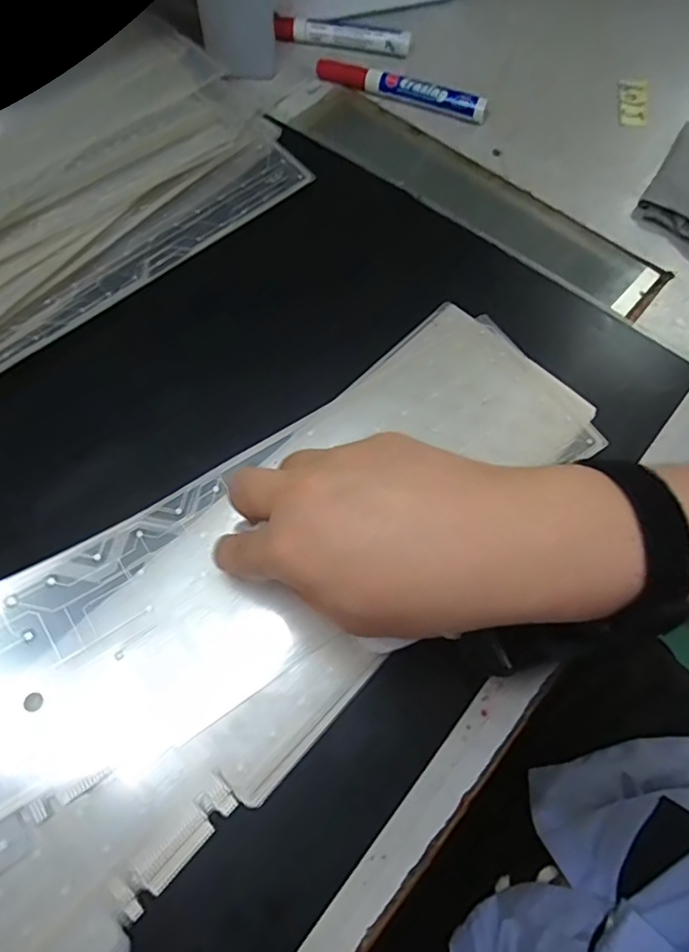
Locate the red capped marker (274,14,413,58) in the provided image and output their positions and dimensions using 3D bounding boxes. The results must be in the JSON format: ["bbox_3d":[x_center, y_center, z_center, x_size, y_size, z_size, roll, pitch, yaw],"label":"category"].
[{"bbox_3d":[-0.001,-0.371,0.469,0.113,0.018,0.017,8,66,2],"label":"red capped marker"}]

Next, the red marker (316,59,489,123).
[{"bbox_3d":[0.044,-0.309,0.443,0.141,0.017,0.014,21,67,7],"label":"red marker"}]

